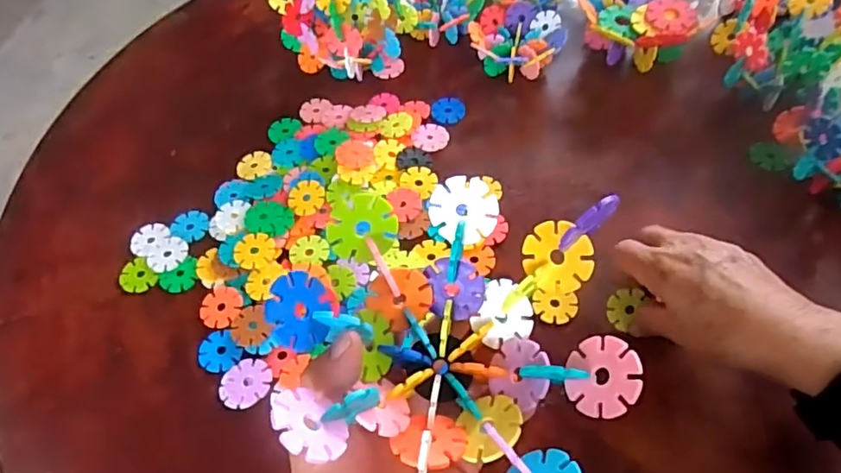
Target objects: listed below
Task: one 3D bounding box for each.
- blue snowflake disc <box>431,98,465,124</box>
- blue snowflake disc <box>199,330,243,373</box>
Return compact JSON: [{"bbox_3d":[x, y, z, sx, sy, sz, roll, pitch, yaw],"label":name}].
[{"bbox_3d":[0.027,-0.120,0.534,0.032,0.004,0.034,-3,56,4],"label":"blue snowflake disc"},{"bbox_3d":[-0.145,0.083,0.407,0.028,0.006,0.031,-40,61,-20],"label":"blue snowflake disc"}]

